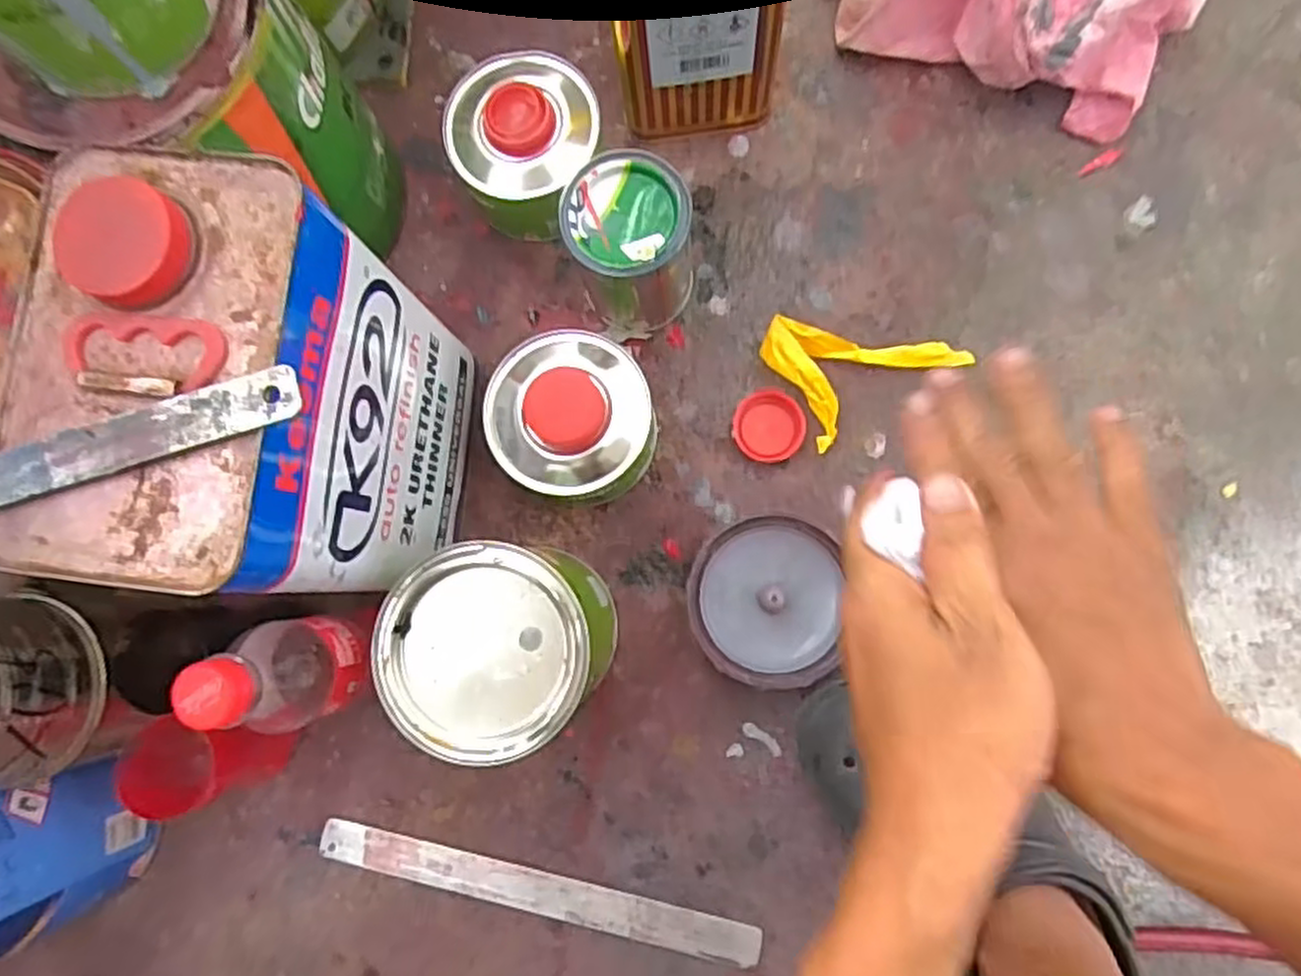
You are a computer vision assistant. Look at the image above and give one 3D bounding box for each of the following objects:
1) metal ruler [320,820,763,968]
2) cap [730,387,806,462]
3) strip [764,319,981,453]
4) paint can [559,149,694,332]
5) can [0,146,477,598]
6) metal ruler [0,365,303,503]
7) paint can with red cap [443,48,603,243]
[{"bbox_3d":[-0.072,0.255,0.496,0.280,0.004,0.026,11,82,6],"label":"metal ruler"},{"bbox_3d":[0.079,-0.041,0.520,0.046,0.014,0.045,8,84,5],"label":"cap"},{"bbox_3d":[0.139,-0.091,0.516,0.114,0.021,0.086,-32,82,0],"label":"strip"},{"bbox_3d":[-0.011,-0.150,0.495,0.073,0.097,0.078,0,83,4],"label":"paint can"},{"bbox_3d":[-0.182,-0.035,0.388,0.114,0.212,0.184,8,84,5],"label":"can"},{"bbox_3d":[-0.226,-0.008,0.290,0.194,0.006,0.019,-17,83,4],"label":"metal ruler"},{"bbox_3d":[-0.082,-0.231,0.518,0.094,0.078,0.100,0,83,4],"label":"paint can with red cap"}]

